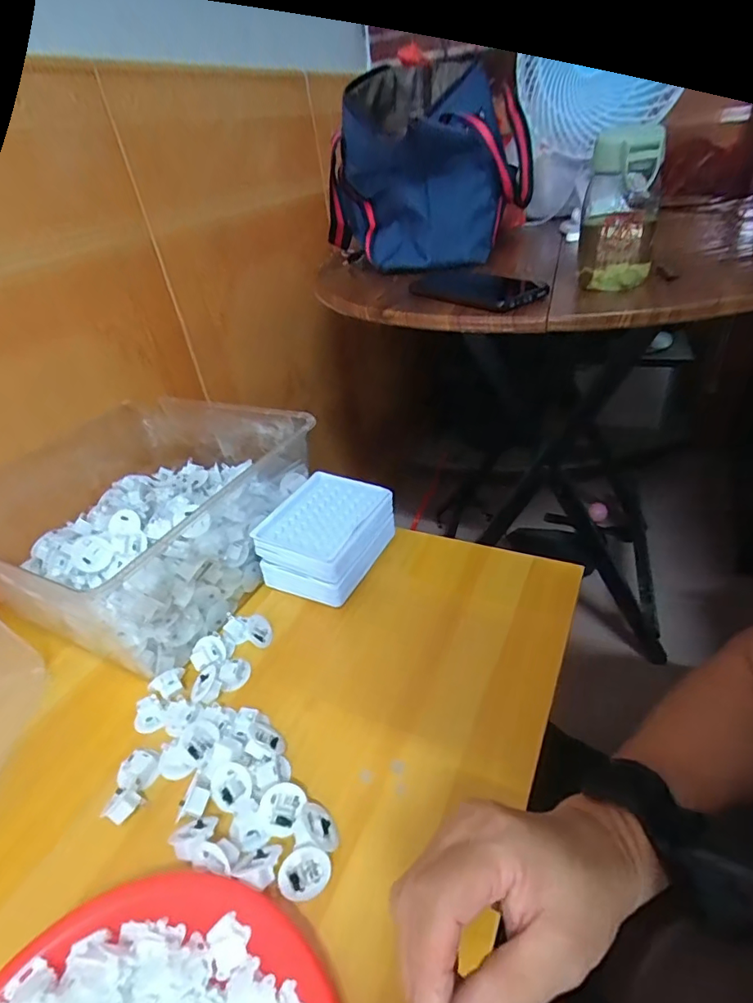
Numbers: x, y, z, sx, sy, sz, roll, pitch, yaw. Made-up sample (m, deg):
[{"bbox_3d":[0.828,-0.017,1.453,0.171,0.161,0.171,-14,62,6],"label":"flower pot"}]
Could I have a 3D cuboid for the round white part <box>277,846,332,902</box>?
[{"bbox_3d":[-0.045,0.236,0.322,0.032,0.010,0.029,-8,75,-28],"label":"round white part"}]

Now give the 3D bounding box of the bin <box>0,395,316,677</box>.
[{"bbox_3d":[-0.269,0.009,0.569,0.307,0.116,0.295,13,40,26],"label":"bin"}]

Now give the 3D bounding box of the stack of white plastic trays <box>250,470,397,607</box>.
[{"bbox_3d":[-0.053,0.037,0.559,0.112,0.071,0.130,11,40,24],"label":"stack of white plastic trays"}]

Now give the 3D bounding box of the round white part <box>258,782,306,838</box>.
[{"bbox_3d":[-0.066,0.212,0.354,0.030,0.009,0.029,-5,36,4],"label":"round white part"}]

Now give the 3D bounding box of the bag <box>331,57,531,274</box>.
[{"bbox_3d":[0.064,-0.421,0.655,0.234,0.208,0.149,14,41,28],"label":"bag"}]

